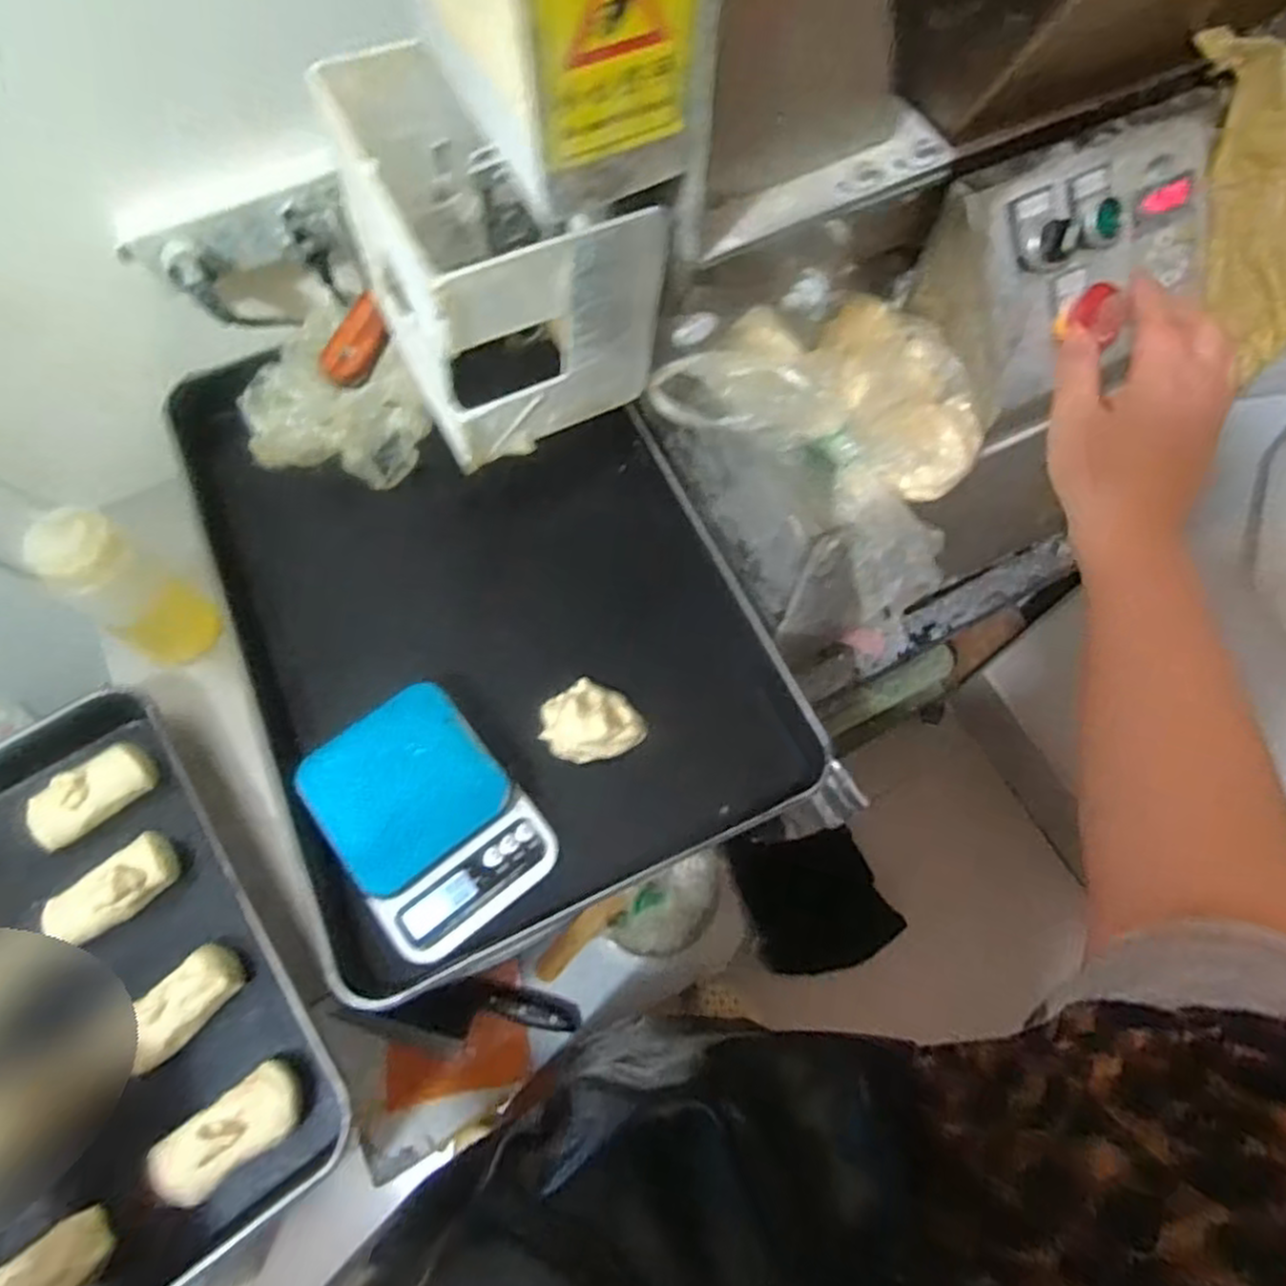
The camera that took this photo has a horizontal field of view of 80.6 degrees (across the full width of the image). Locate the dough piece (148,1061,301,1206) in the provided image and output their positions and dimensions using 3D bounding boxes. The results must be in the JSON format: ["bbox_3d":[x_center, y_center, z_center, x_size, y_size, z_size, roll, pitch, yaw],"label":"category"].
[{"bbox_3d":[-0.279,0.332,0.513,0.098,0.043,0.048,-39,73,-15],"label":"dough piece"}]

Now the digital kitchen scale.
[{"bbox_3d":[-0.167,0.131,0.585,0.132,0.029,0.180,-36,73,-14],"label":"digital kitchen scale"}]

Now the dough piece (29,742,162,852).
[{"bbox_3d":[-0.427,0.117,0.586,0.089,0.032,0.039,-37,73,-14],"label":"dough piece"}]

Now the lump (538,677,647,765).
[{"bbox_3d":[-0.043,0.063,0.609,0.071,0.033,0.072,0,68,-1],"label":"lump"}]

